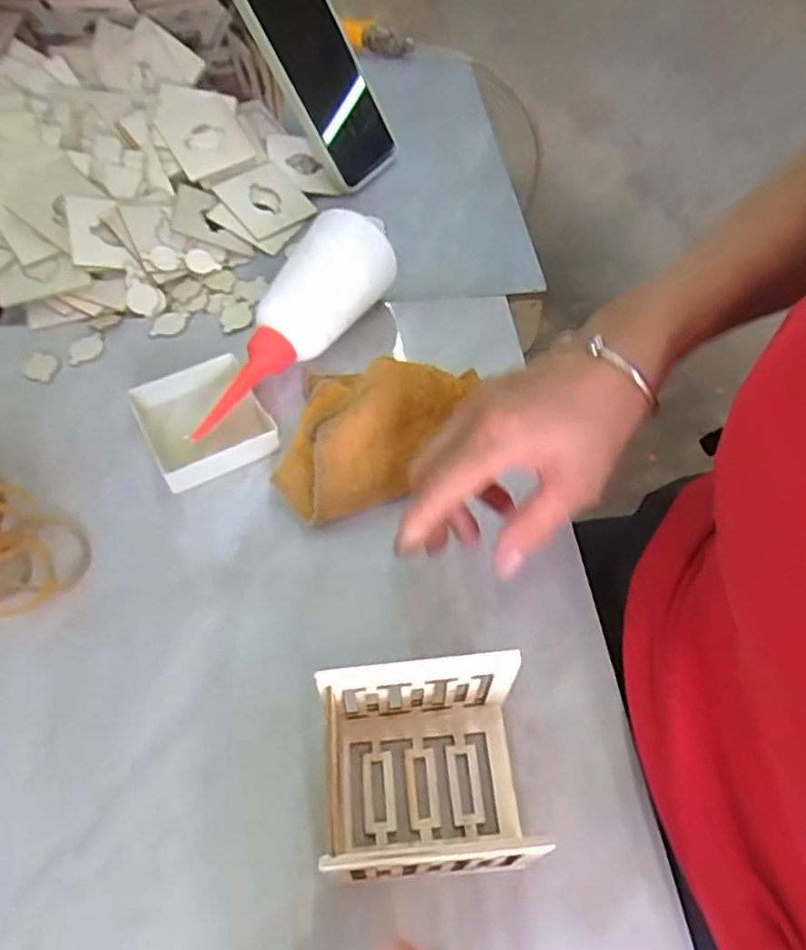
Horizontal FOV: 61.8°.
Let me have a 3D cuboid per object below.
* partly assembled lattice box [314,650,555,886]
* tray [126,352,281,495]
[{"bbox_3d":[0.010,0.121,0.274,0.080,0.068,0.068,-4,54,-4],"label":"partly assembled lattice box"},{"bbox_3d":[-0.123,-0.033,0.417,0.070,0.022,0.079,-23,58,-17],"label":"tray"}]

